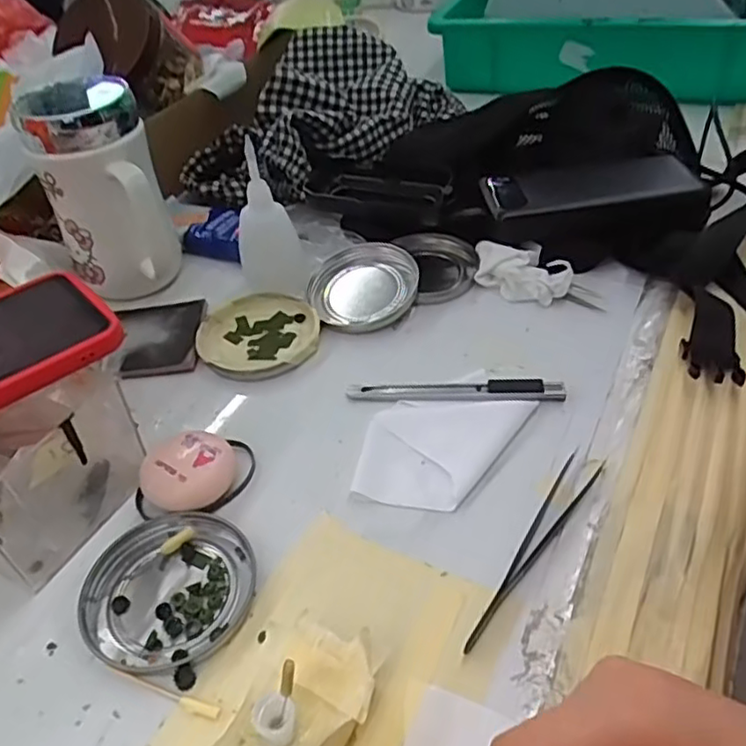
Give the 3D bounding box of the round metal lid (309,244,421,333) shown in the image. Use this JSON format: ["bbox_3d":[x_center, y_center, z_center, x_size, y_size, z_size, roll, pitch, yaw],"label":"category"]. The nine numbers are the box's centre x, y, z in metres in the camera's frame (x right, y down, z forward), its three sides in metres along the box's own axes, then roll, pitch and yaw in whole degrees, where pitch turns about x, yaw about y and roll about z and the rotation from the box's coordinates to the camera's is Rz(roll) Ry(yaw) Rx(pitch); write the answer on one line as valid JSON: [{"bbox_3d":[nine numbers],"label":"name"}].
[{"bbox_3d":[-0.007,-0.060,0.472,0.074,0.014,0.074,1,60,10],"label":"round metal lid"}]

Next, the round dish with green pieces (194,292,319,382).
[{"bbox_3d":[-0.077,-0.026,0.448,0.078,0.008,0.082,-3,44,3],"label":"round dish with green pieces"}]

